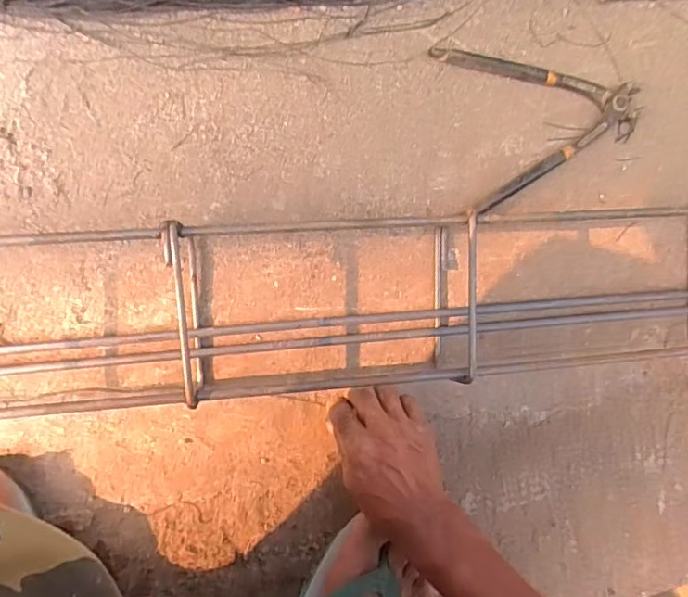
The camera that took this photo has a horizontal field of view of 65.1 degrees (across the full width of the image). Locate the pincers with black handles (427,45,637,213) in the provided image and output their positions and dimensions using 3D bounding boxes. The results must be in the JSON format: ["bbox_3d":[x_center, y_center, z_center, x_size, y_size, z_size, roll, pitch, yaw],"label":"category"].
[{"bbox_3d":[0.194,-0.188,0.528,0.185,0.018,0.157,-20,90,-8],"label":"pincers with black handles"}]

